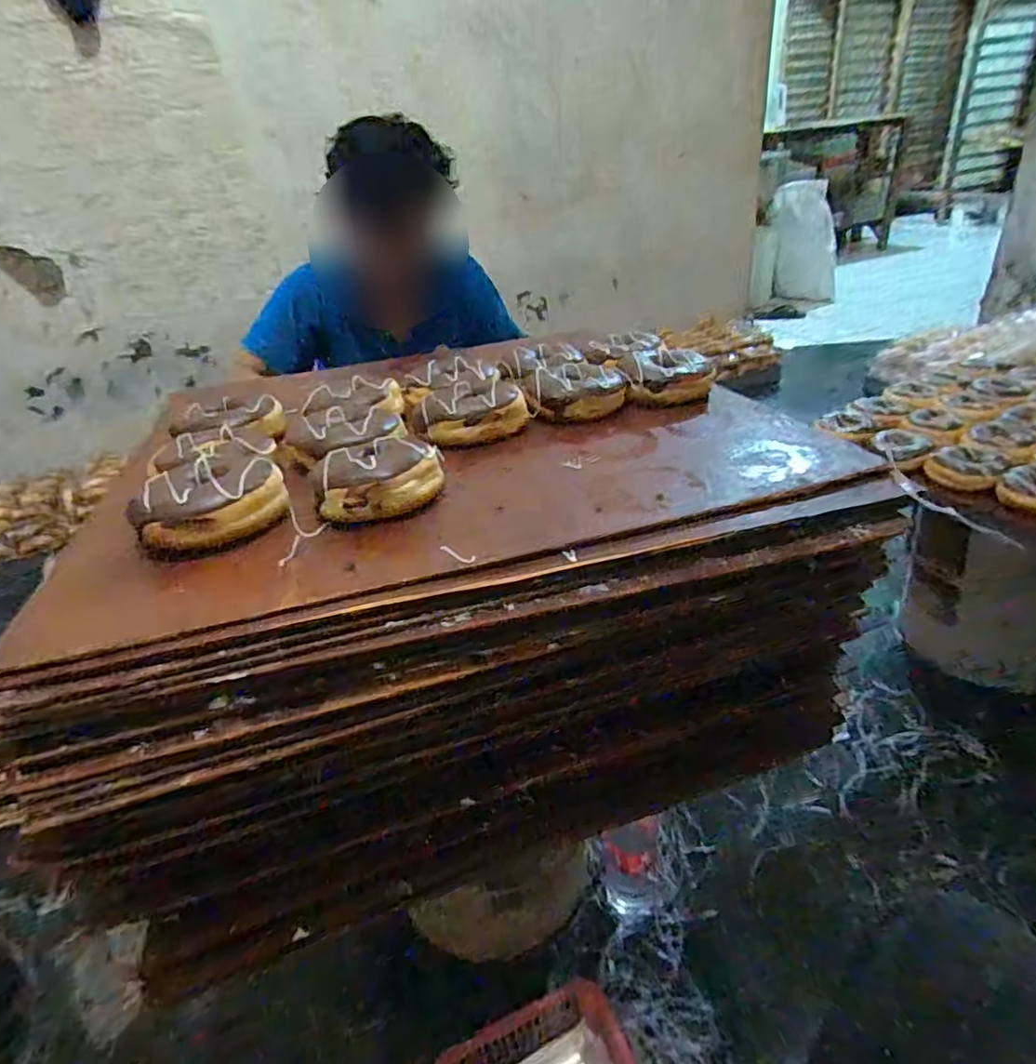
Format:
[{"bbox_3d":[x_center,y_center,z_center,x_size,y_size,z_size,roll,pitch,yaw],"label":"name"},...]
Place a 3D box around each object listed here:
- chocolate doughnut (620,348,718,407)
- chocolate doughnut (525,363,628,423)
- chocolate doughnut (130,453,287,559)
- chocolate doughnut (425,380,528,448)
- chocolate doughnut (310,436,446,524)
[{"bbox_3d":[0.145,-0.154,0.590,0.084,0.030,0.093,5,34,18],"label":"chocolate doughnut"},{"bbox_3d":[0.055,-0.134,0.578,0.092,0.028,0.085,0,33,9],"label":"chocolate doughnut"},{"bbox_3d":[-0.213,-0.021,0.426,0.085,0.040,0.096,4,34,16],"label":"chocolate doughnut"},{"bbox_3d":[-0.043,-0.118,0.562,0.096,0.040,0.094,-10,32,-6],"label":"chocolate doughnut"},{"bbox_3d":[-0.101,-0.041,0.446,0.088,0.033,0.080,-14,33,-11],"label":"chocolate doughnut"}]

